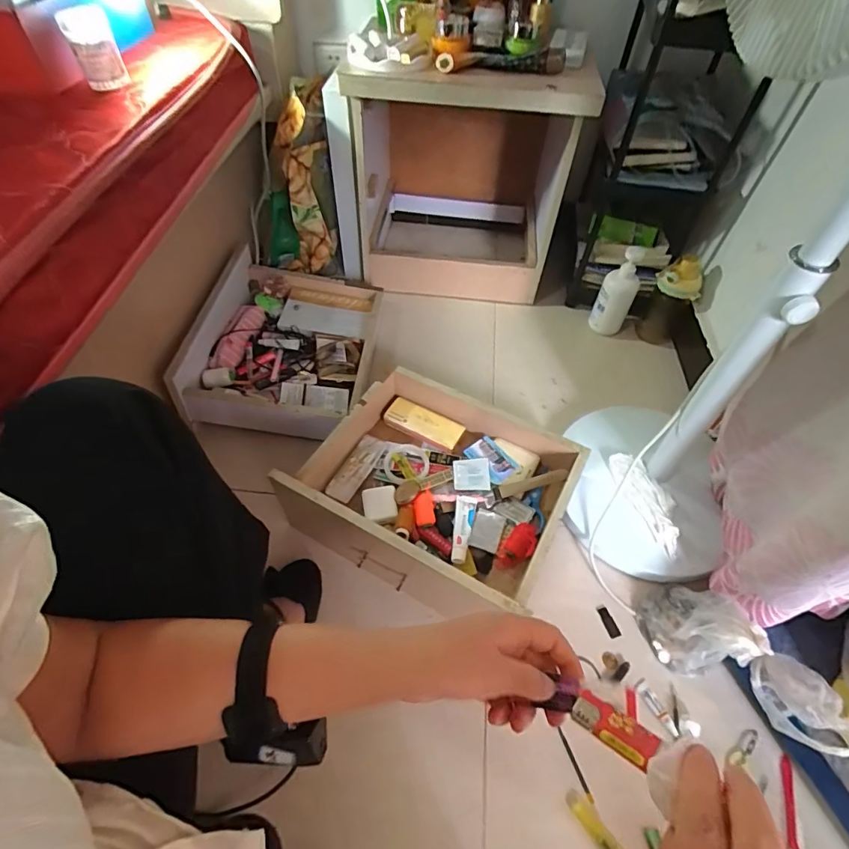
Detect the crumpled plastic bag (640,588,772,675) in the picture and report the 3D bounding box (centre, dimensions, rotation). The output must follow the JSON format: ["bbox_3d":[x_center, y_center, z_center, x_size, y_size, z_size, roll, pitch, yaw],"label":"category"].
[{"bbox_3d":[0.373,0.275,0.663,0.093,0.115,0.120,-4,53,-6],"label":"crumpled plastic bag"}]

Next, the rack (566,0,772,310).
[{"bbox_3d":[0.486,-0.562,0.987,0.249,0.538,0.319,15,54,8],"label":"rack"}]

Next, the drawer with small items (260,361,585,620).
[{"bbox_3d":[0.024,0.087,0.752,0.380,0.130,0.327,25,56,15],"label":"drawer with small items"}]

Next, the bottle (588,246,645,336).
[{"bbox_3d":[0.425,-0.291,1.044,0.073,0.186,0.086,27,56,16],"label":"bottle"}]

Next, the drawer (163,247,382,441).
[{"bbox_3d":[-0.273,-0.180,0.936,0.322,0.129,0.408,4,53,0],"label":"drawer"}]

